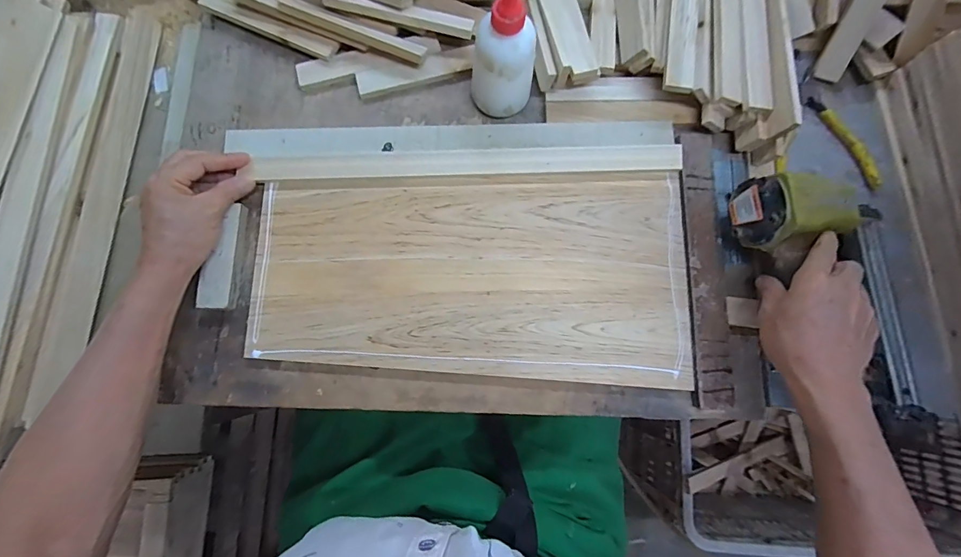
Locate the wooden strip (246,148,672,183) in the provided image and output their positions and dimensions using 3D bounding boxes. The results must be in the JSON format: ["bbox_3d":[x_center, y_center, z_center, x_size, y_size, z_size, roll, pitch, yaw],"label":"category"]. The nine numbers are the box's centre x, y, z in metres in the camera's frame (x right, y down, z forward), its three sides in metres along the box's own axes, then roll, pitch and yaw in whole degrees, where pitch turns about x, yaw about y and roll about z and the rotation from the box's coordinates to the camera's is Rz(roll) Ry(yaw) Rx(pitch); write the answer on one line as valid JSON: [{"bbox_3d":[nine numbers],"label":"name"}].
[{"bbox_3d":[-0.010,-0.115,0.438,0.431,0.009,0.027,-2,79,-1],"label":"wooden strip"}]

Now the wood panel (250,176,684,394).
[{"bbox_3d":[-0.006,-0.005,0.420,0.418,0.008,0.204,2,79,-1],"label":"wood panel"}]

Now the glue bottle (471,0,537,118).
[{"bbox_3d":[0.023,-0.211,0.381,0.049,0.155,0.047,-35,82,-7],"label":"glue bottle"}]

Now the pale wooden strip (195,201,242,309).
[{"bbox_3d":[-0.253,-0.021,0.413,0.026,0.017,0.101,4,79,0],"label":"pale wooden strip"}]

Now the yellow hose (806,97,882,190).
[{"bbox_3d":[0.398,-0.149,0.458,0.017,0.010,0.117,-30,81,-6],"label":"yellow hose"}]

